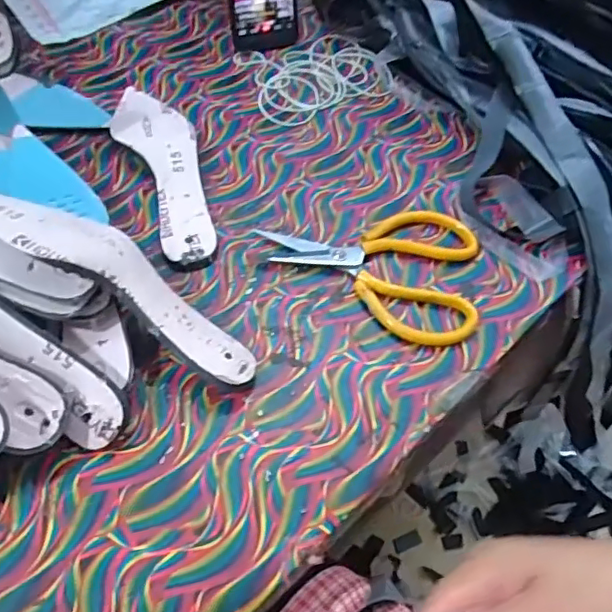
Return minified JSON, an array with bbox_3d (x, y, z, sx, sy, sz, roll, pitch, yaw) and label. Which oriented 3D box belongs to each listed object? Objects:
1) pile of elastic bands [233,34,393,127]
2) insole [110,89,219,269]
[{"bbox_3d":[0.012,-0.257,0.633,0.155,0.006,0.132,-20,60,-17],"label":"pile of elastic bands"},{"bbox_3d":[-0.130,-0.133,0.527,0.065,0.022,0.237,-21,60,-17],"label":"insole"}]

